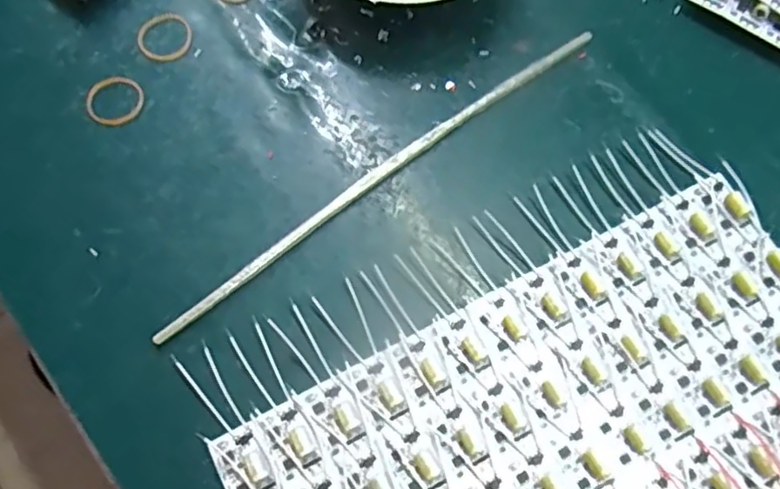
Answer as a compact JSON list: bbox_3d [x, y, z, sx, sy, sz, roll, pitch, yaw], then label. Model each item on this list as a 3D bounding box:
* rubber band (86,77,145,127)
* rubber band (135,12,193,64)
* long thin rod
[{"bbox_3d":[-0.149,-0.078,0.338,0.029,0.004,0.030,0,72,-1],"label":"rubber band"},{"bbox_3d":[-0.127,-0.117,0.354,0.031,0.004,0.030,0,72,-1],"label":"rubber band"},{"bbox_3d":[-0.002,-0.038,0.326,0.276,0.006,0.011,-36,76,-12],"label":"long thin rod"}]

